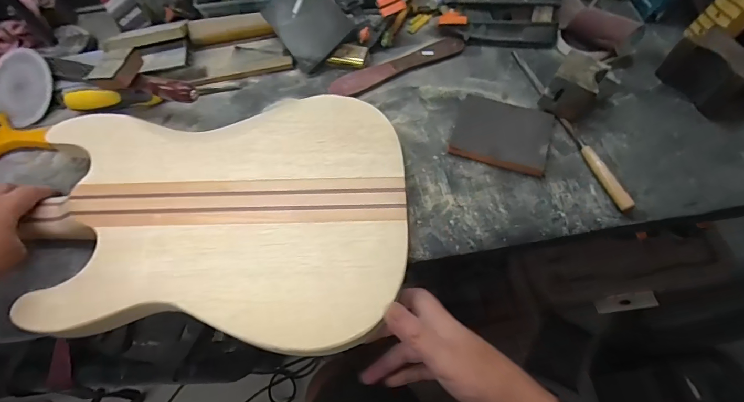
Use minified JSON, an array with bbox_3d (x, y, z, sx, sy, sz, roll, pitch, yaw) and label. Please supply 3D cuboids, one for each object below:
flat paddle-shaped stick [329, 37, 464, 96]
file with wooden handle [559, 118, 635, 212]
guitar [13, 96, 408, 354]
[{"bbox_3d":[0.040,-0.206,0.554,0.221,0.008,0.038,-25,62,-11],"label":"flat paddle-shaped stick"},{"bbox_3d":[0.274,-0.050,0.447,0.012,0.016,0.141,-15,61,-5],"label":"file with wooden handle"},{"bbox_3d":[-0.400,0.006,0.447,0.875,0.046,0.295,0,61,4],"label":"guitar"}]

